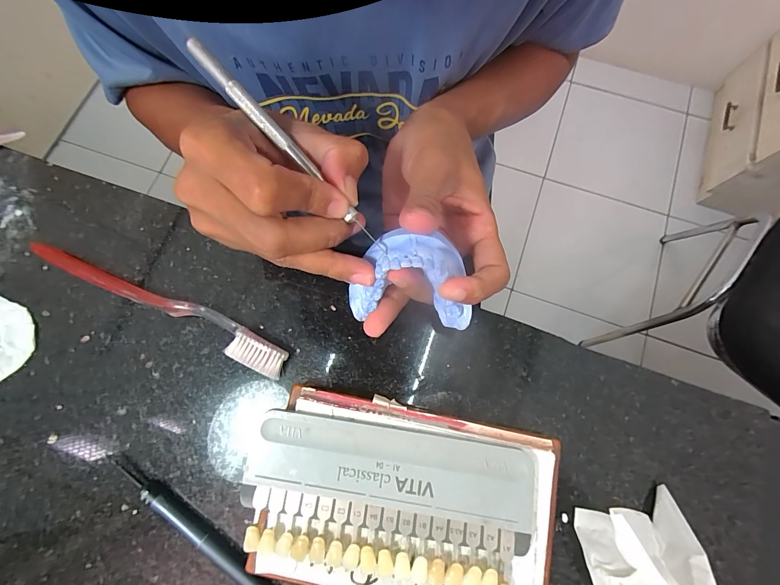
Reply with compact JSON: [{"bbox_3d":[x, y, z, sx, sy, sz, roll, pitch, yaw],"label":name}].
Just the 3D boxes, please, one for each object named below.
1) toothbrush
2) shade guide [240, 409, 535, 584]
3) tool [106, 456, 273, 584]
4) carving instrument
[{"bbox_3d":[-0.149,0.007,0.216,0.182,0.013,0.019,24,78,7],"label":"toothbrush"},{"bbox_3d":[-0.002,0.106,0.172,0.143,0.008,0.067,8,76,3],"label":"shade guide"},{"bbox_3d":[-0.098,0.141,0.185,0.153,0.009,0.008,34,79,9],"label":"tool"},{"bbox_3d":[-0.049,-0.071,0.166,0.007,0.004,0.135,-44,94,-9],"label":"carving instrument"}]

